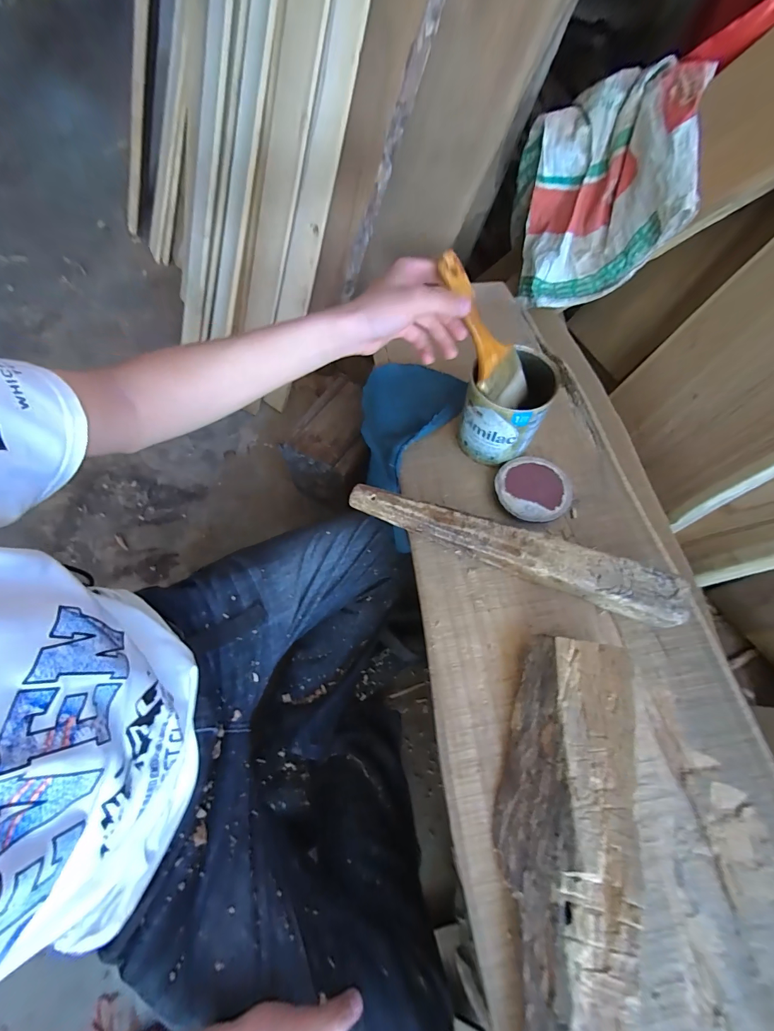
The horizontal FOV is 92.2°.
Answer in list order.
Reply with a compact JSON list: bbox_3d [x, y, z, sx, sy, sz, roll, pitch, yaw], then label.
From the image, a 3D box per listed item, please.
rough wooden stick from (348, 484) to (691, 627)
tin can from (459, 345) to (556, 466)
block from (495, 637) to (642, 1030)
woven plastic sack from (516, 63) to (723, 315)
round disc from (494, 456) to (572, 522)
[{"bbox_3d":[0.135,0.037,0.431,0.370,0.051,0.046,19,65,8],"label":"rough wooden stick"},{"bbox_3d":[0.144,-0.135,0.476,0.092,0.123,0.095,1,64,-1],"label":"tin can"},{"bbox_3d":[0.150,0.293,0.309,0.100,0.053,0.360,10,64,4],"label":"block"},{"bbox_3d":[0.355,-0.547,0.645,0.247,0.248,0.254,12,64,4],"label":"woven plastic sack"},{"bbox_3d":[0.190,-0.033,0.482,0.095,0.019,0.089,1,64,-1],"label":"round disc"}]

